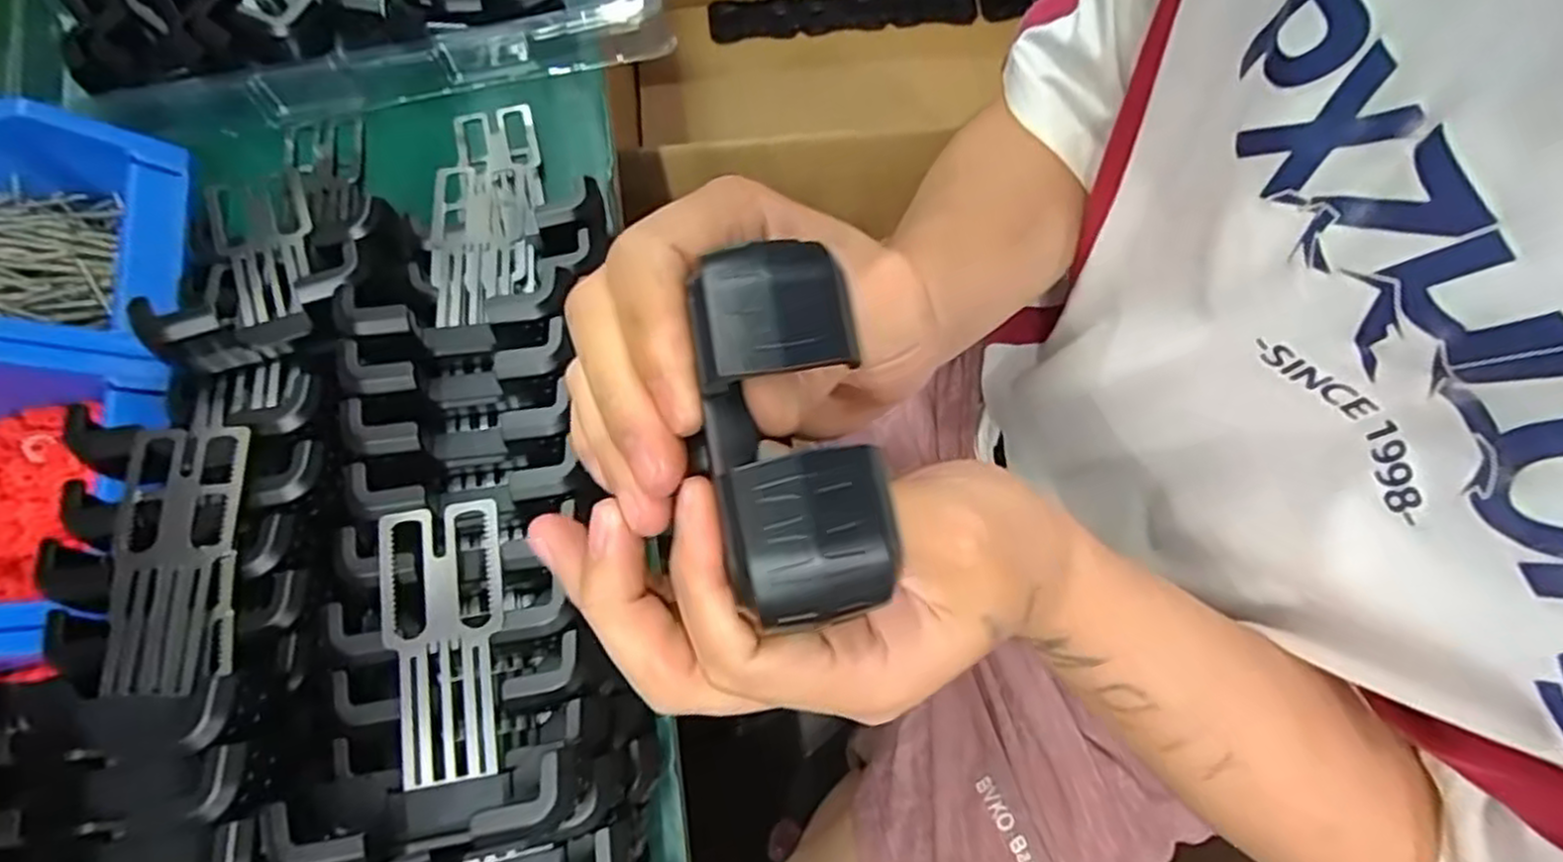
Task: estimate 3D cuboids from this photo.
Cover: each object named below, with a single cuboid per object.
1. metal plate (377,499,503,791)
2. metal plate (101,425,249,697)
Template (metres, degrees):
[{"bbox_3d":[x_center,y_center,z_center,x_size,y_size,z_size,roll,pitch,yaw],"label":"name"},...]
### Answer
[{"bbox_3d":[-0.123,0.076,0.274,0.042,0.004,0.097,-8,77,-6],"label":"metal plate"},{"bbox_3d":[-0.222,0.046,0.278,0.041,0.005,0.096,-4,75,-7],"label":"metal plate"}]

